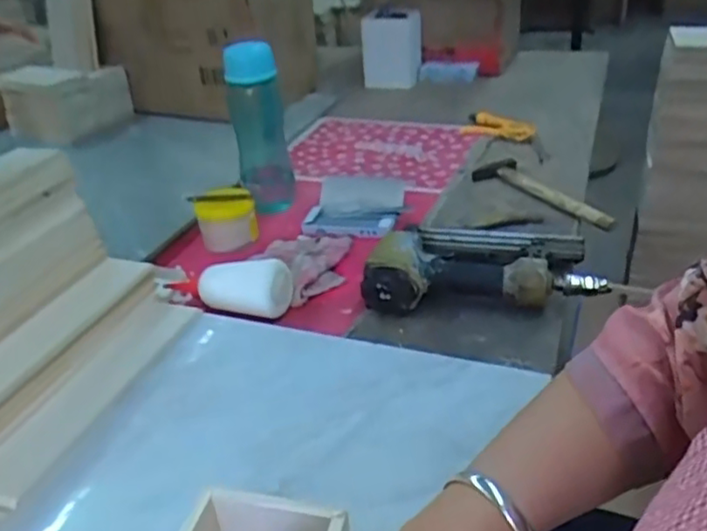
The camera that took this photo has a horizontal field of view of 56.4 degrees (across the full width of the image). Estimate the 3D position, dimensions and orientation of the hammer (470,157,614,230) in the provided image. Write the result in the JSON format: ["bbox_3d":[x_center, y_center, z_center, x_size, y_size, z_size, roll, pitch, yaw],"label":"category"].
[{"bbox_3d":[0.269,-0.108,0.934,0.073,0.024,0.255,-16,33,-20],"label":"hammer"}]

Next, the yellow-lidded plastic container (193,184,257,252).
[{"bbox_3d":[-0.170,-0.064,0.882,0.079,0.057,0.070,-7,31,-9],"label":"yellow-lidded plastic container"}]

